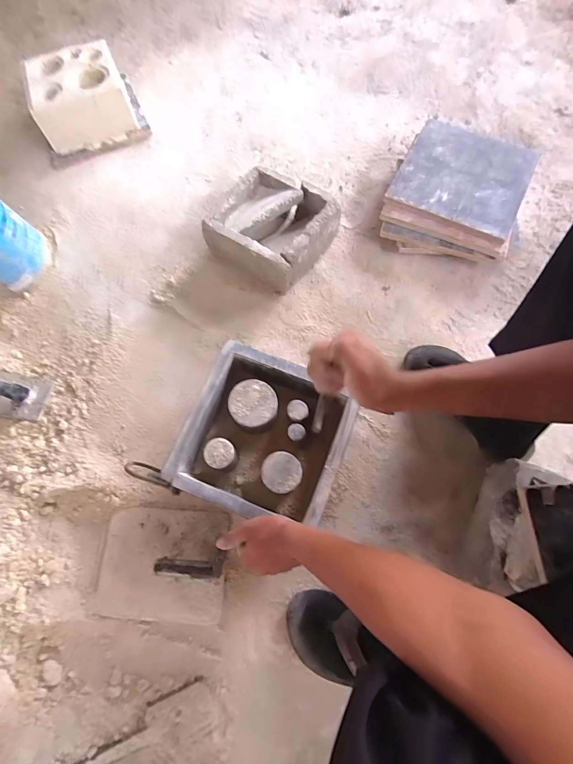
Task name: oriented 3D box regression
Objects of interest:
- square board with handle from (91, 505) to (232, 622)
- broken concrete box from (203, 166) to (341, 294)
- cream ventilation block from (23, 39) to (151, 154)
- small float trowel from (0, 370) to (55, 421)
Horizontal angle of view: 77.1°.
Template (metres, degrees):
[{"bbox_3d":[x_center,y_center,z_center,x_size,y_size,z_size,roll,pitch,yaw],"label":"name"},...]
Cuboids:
[{"bbox_3d":[-0.204,0.292,0.573,0.207,0.055,0.168,4,73,0],"label":"square board with handle"},{"bbox_3d":[-0.028,-0.312,0.743,0.210,0.098,0.195,31,75,8],"label":"broken concrete box"},{"bbox_3d":[-0.467,-0.658,0.844,0.218,0.116,0.200,-19,74,-7],"label":"cream ventilation block"},{"bbox_3d":[-0.549,0.012,0.675,0.178,0.068,0.083,11,73,2],"label":"small float trowel"}]

